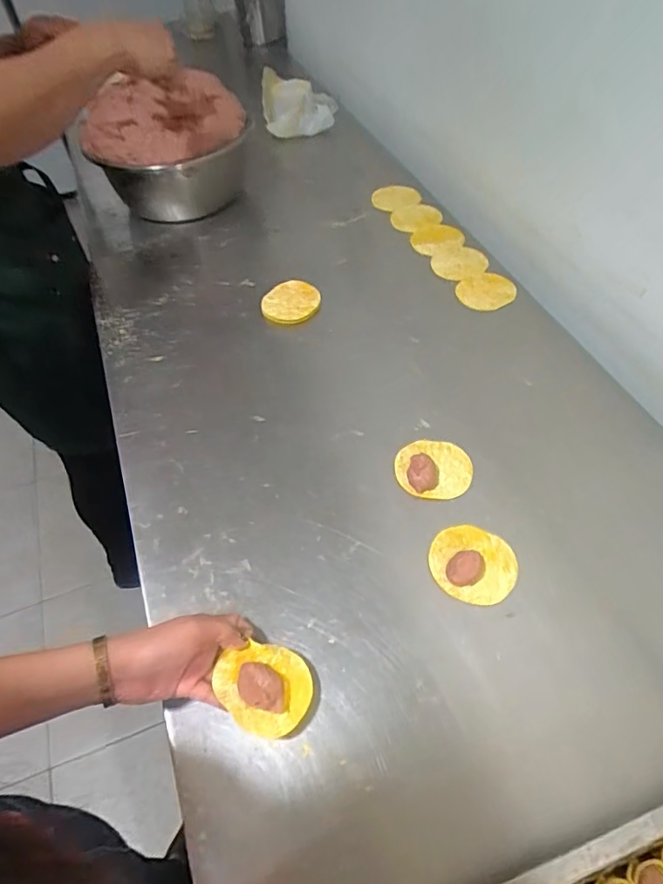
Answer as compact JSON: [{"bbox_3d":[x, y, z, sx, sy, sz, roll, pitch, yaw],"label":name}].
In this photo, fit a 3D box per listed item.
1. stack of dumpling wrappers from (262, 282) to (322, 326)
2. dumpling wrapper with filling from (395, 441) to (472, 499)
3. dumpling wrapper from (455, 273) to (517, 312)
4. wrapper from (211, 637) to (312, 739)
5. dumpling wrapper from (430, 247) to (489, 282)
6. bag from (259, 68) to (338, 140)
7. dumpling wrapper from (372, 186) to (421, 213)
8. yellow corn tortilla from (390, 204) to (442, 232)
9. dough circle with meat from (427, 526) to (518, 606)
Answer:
[{"bbox_3d":[-0.061,-0.206,0.787,0.082,0.015,0.079,-36,60,-19],"label":"stack of dumpling wrappers"},{"bbox_3d":[0.116,0.024,0.597,0.083,0.024,0.074,10,57,11],"label":"dumpling wrapper with filling"},{"bbox_3d":[0.230,-0.223,0.793,0.085,0.005,0.085,-3,54,4],"label":"dumpling wrapper"},{"bbox_3d":[-0.056,0.202,0.447,0.078,0.034,0.068,32,63,23],"label":"wrapper"},{"bbox_3d":[0.200,-0.282,0.835,0.082,0.006,0.077,-4,59,6],"label":"dumpling wrapper"},{"bbox_3d":[-0.061,-0.633,1.014,0.144,0.125,0.095,-6,55,0],"label":"bag"},{"bbox_3d":[0.114,-0.438,0.955,0.080,0.009,0.080,-1,60,3],"label":"dumpling wrapper"},{"bbox_3d":[0.142,-0.387,0.916,0.084,0.009,0.068,-16,56,-7],"label":"yellow corn tortilla"},{"bbox_3d":[0.140,0.116,0.523,0.083,0.031,0.075,25,61,20],"label":"dough circle with meat"}]

